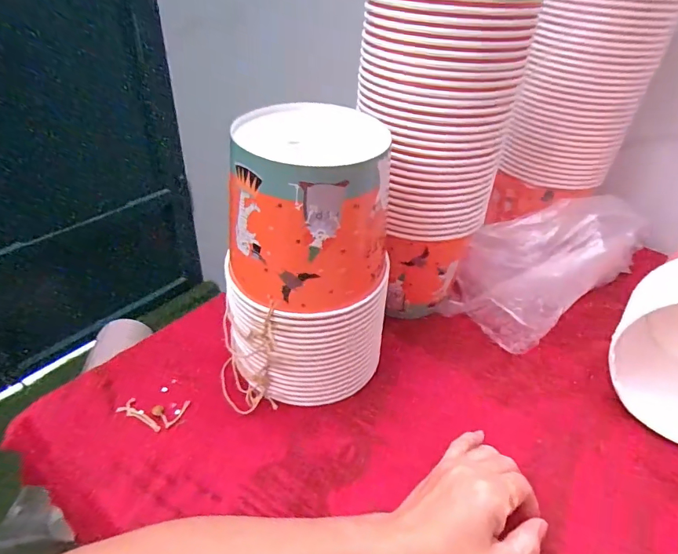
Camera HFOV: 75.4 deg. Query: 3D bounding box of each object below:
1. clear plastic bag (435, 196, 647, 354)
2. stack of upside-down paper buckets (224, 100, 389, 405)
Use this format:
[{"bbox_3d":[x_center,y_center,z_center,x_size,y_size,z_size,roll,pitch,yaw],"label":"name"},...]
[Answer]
[{"bbox_3d":[0.263,-0.020,0.575,0.269,0.113,0.151,-25,47,-30],"label":"clear plastic bag"},{"bbox_3d":[-0.031,-0.005,0.415,0.146,0.265,0.131,21,42,20],"label":"stack of upside-down paper buckets"}]

